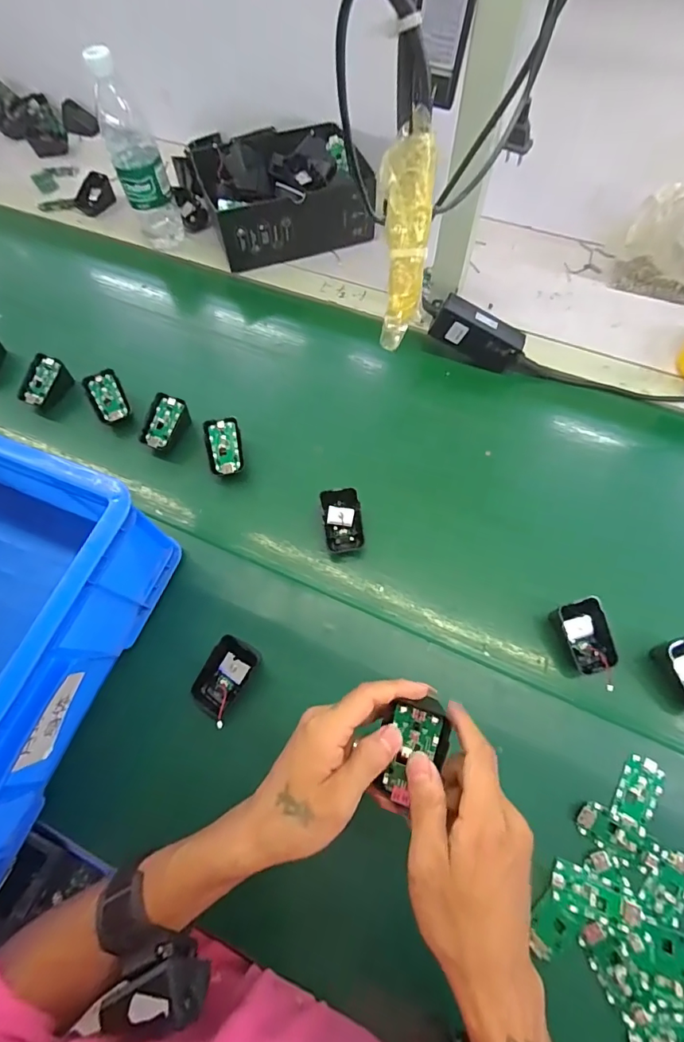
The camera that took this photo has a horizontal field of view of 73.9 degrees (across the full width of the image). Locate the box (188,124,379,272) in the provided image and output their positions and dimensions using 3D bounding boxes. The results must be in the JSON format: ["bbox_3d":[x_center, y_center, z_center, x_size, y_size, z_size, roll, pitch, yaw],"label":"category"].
[{"bbox_3d":[-0.083,-0.511,0.711,0.251,0.106,0.190,-19,68,-6],"label":"box"}]

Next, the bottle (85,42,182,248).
[{"bbox_3d":[-0.294,-0.515,0.653,0.066,0.226,0.062,-19,68,-6],"label":"bottle"}]

